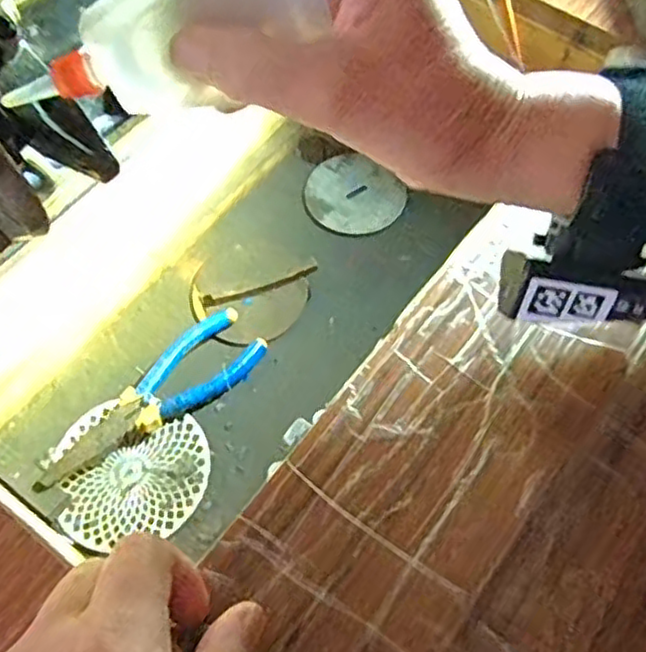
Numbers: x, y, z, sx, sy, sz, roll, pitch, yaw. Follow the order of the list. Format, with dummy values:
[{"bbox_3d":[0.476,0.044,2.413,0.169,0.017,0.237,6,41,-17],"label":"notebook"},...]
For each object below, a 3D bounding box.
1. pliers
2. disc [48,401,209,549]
[{"bbox_3d":[-0.125,0.059,0.522,0.053,0.015,0.188,41,68,18],"label":"pliers"},{"bbox_3d":[-0.142,0.108,0.508,0.114,0.009,0.102,13,62,5],"label":"disc"}]

